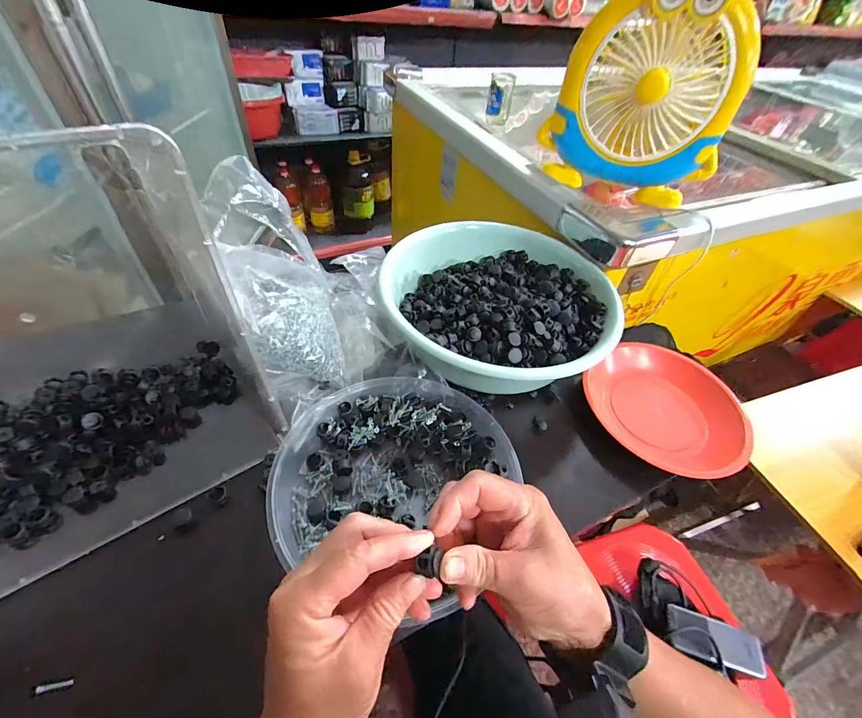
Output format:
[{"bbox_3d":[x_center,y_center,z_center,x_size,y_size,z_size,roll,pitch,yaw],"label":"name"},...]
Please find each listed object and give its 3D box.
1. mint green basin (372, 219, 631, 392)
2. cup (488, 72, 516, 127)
[{"bbox_3d":[0.077,-0.076,0.509,0.281,0.083,0.301,3,48,-4],"label":"mint green basin"},{"bbox_3d":[0.149,-0.561,0.818,0.051,0.086,0.045,11,48,3],"label":"cup"}]

